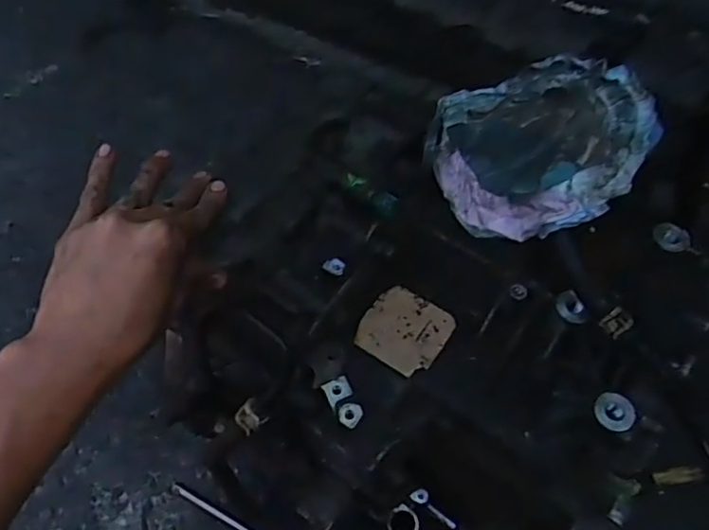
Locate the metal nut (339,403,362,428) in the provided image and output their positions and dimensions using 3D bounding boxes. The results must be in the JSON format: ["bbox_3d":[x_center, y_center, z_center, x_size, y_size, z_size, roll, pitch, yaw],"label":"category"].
[{"bbox_3d":[-0.003,0.108,0.453,0.016,0.005,0.018,27,63,16],"label":"metal nut"}]

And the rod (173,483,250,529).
[{"bbox_3d":[-0.154,0.300,0.744,0.149,0.011,0.010,26,63,17],"label":"rod"}]

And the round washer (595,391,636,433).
[{"bbox_3d":[0.187,0.105,0.450,0.028,0.004,0.028,-2,70,5],"label":"round washer"}]

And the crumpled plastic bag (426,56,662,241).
[{"bbox_3d":[0.135,-0.095,0.475,0.152,0.063,0.140,21,62,14],"label":"crumpled plastic bag"}]

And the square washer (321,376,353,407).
[{"bbox_3d":[-0.012,0.092,0.461,0.019,0.004,0.018,-23,61,-13],"label":"square washer"}]

